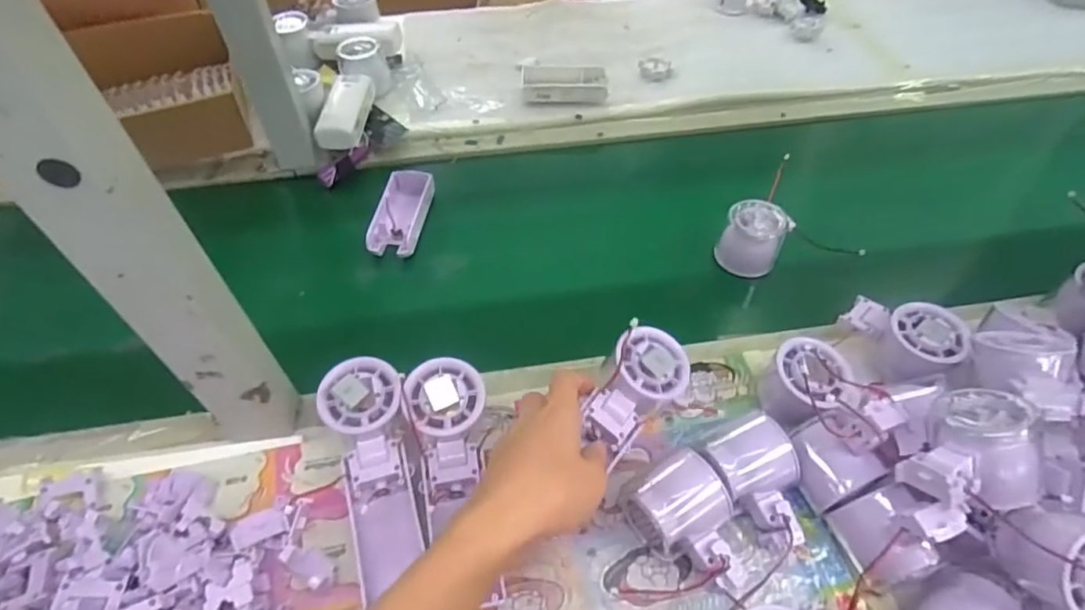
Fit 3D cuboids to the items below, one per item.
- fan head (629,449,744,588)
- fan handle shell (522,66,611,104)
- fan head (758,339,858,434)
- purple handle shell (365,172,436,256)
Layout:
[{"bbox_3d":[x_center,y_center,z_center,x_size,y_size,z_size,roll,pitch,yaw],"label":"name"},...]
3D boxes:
[{"bbox_3d":[0.098,0.148,0.406,0.057,0.055,0.081,-29,58,-21],"label":"fan head"},{"bbox_3d":[0.028,-0.274,0.751,0.105,0.033,0.047,-2,52,-2],"label":"fan handle shell"},{"bbox_3d":[0.204,0.063,0.461,0.053,0.047,0.059,-15,54,-12],"label":"fan head"},{"bbox_3d":[-0.145,-0.097,0.620,0.047,0.023,0.107,6,52,4],"label":"purple handle shell"}]

